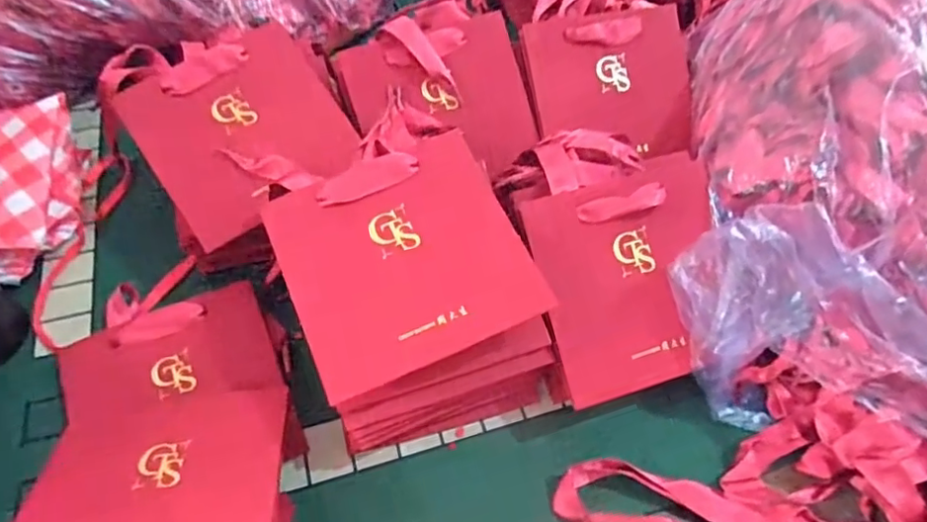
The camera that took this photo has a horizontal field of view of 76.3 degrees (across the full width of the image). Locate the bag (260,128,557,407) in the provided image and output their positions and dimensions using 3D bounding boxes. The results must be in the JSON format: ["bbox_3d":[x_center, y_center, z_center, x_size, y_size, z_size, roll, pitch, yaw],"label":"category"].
[{"bbox_3d":[-0.037,-0.005,0.360,0.139,0.008,0.140,-23,68,-10],"label":"bag"}]

